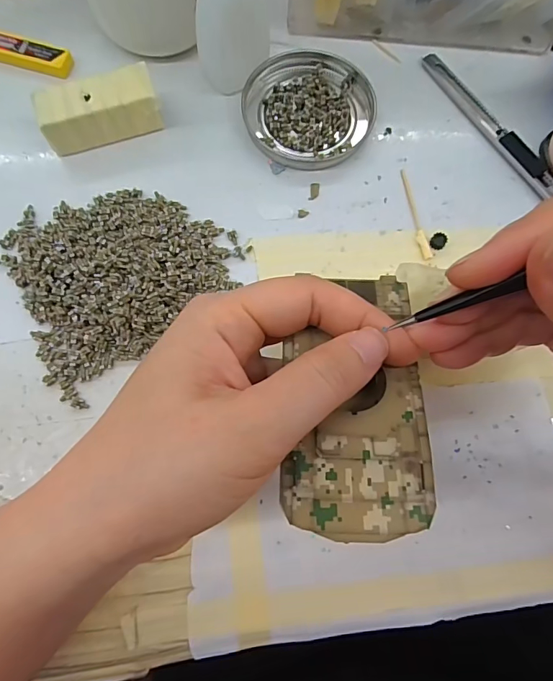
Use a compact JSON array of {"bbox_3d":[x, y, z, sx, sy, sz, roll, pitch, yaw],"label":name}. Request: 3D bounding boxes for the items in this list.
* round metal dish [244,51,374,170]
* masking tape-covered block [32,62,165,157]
[{"bbox_3d":[0.020,-0.143,0.264,0.078,0.010,0.079,0,76,-2],"label":"round metal dish"},{"bbox_3d":[-0.100,-0.131,0.246,0.063,0.022,0.028,-21,78,-7],"label":"masking tape-covered block"}]

